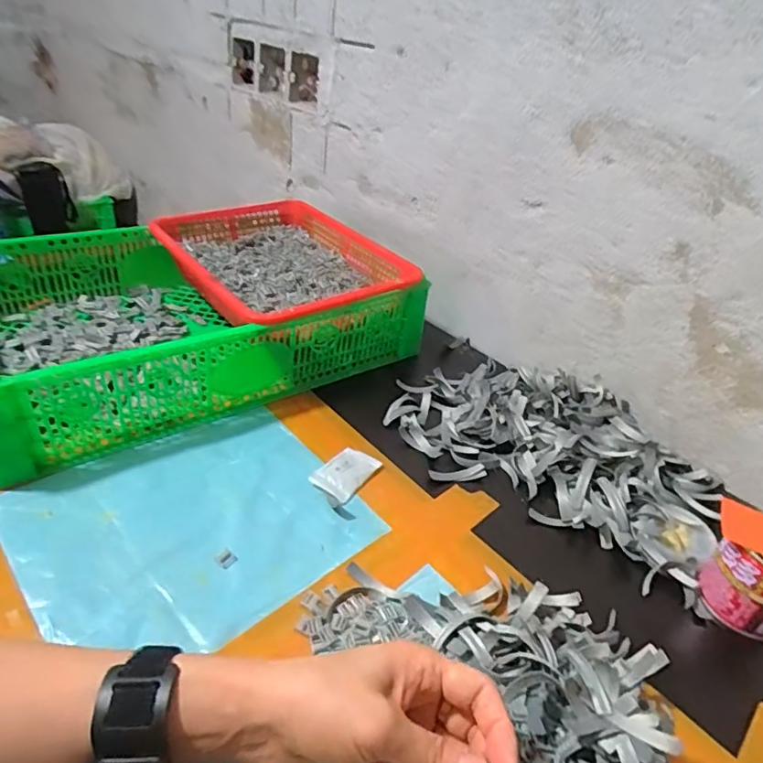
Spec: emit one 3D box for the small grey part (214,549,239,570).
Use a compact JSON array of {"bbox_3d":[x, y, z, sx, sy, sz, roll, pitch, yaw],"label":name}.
[{"bbox_3d":[-0.118,0.134,0.412,0.014,0.004,0.013,27,38,26],"label":"small grey part"}]

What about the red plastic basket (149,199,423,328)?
[{"bbox_3d":[-0.126,-0.142,0.679,0.240,0.075,0.312,-18,41,-34],"label":"red plastic basket"}]

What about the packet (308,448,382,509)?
[{"bbox_3d":[-0.034,0.086,0.501,0.040,0.011,0.074,24,37,23],"label":"packet"}]

